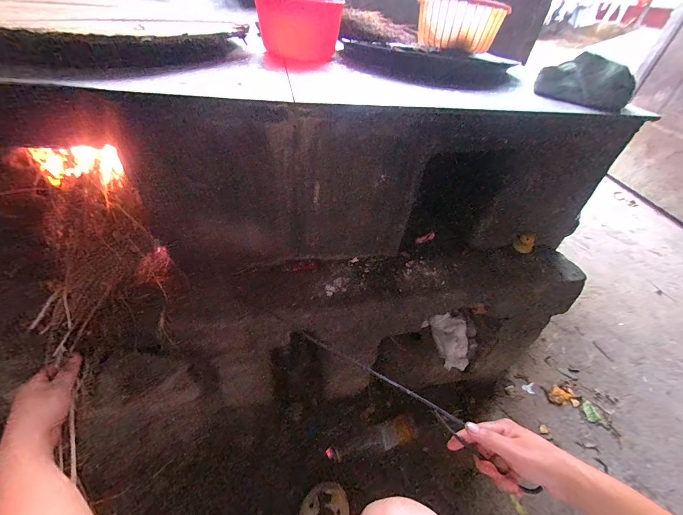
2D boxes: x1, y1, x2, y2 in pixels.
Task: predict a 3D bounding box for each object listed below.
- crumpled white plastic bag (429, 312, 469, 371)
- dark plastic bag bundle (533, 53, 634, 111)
[{"bbox_3d":[0.301,0.223,0.816,0.087,0.016,0.154,-19,87,7],"label":"crumpled white plastic bag"},{"bbox_3d":[0.456,-0.327,0.566,0.042,0.077,0.143,-7,44,-15],"label":"dark plastic bag bundle"}]

